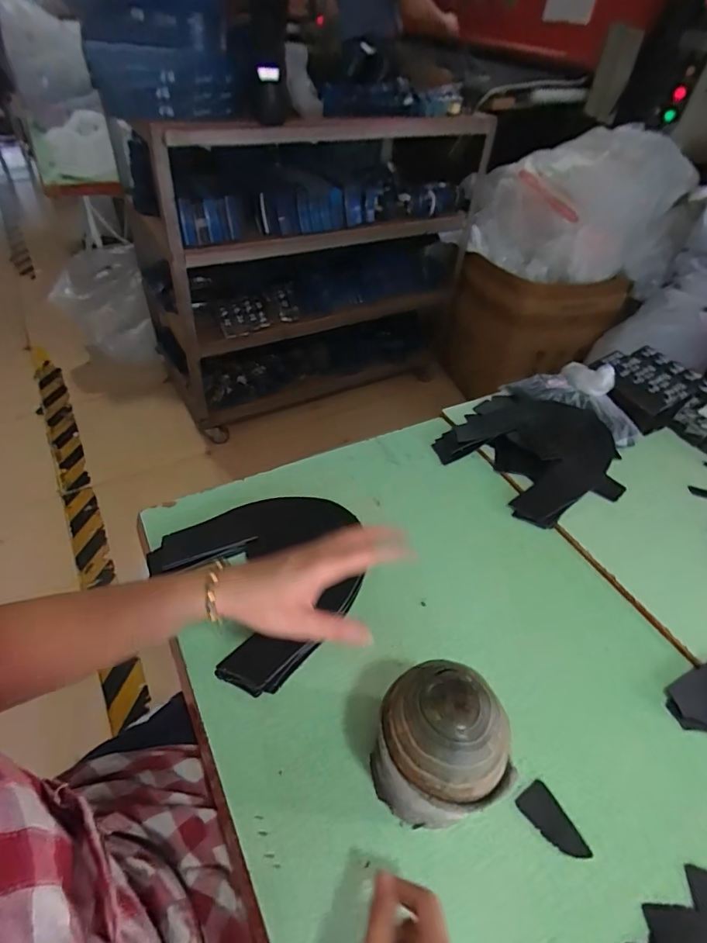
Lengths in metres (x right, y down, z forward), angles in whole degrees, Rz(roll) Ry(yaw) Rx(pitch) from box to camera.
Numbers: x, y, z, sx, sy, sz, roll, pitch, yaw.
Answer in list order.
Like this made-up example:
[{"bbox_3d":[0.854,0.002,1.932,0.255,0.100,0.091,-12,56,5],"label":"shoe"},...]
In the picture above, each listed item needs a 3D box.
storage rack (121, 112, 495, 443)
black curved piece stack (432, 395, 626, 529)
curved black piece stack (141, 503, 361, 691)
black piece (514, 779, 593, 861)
[{"bbox_3d":[-0.102,-0.779,1.781,1.235,0.952,0.480,-22,53,-25],"label":"storage rack"},{"bbox_3d":[0.300,-0.039,0.772,0.252,0.050,0.271,-29,55,-29],"label":"black curved piece stack"},{"bbox_3d":[-0.099,0.121,0.599,0.241,0.021,0.238,-30,56,-30],"label":"curved black piece stack"},{"bbox_3d":[0.186,0.330,0.438,0.034,0.004,0.065,-22,52,-25],"label":"black piece"}]

